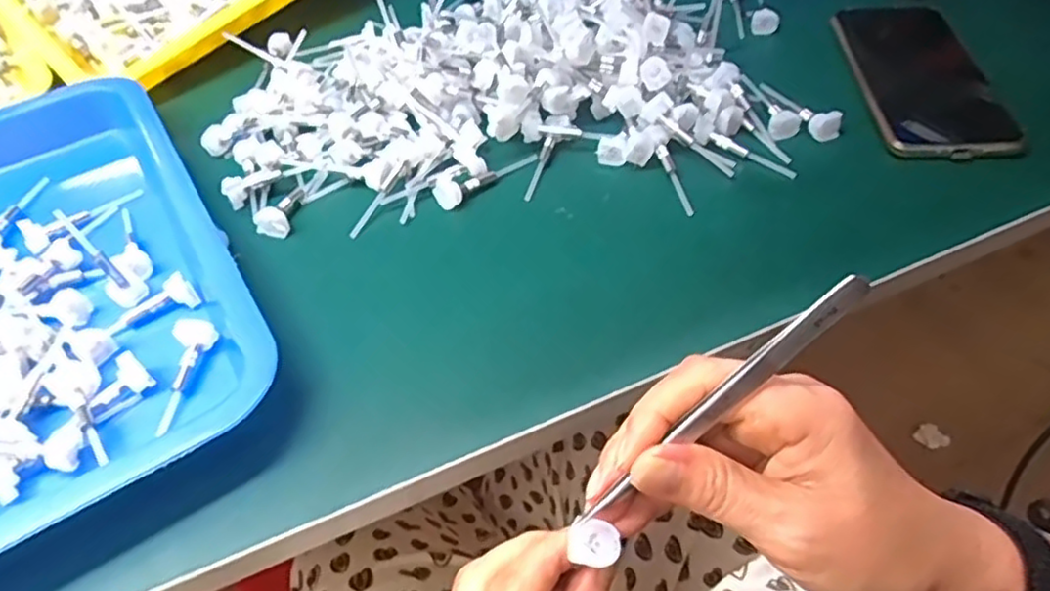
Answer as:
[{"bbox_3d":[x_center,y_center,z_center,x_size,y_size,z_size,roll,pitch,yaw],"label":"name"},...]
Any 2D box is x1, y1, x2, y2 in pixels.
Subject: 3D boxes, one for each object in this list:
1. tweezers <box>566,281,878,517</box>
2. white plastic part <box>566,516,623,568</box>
[{"bbox_3d":[0.063,0.037,0.227,0.124,0.015,0.008,-46,60,17],"label":"tweezers"},{"bbox_3d":[0.027,0.091,0.251,0.019,0.004,0.015,11,58,8],"label":"white plastic part"}]

